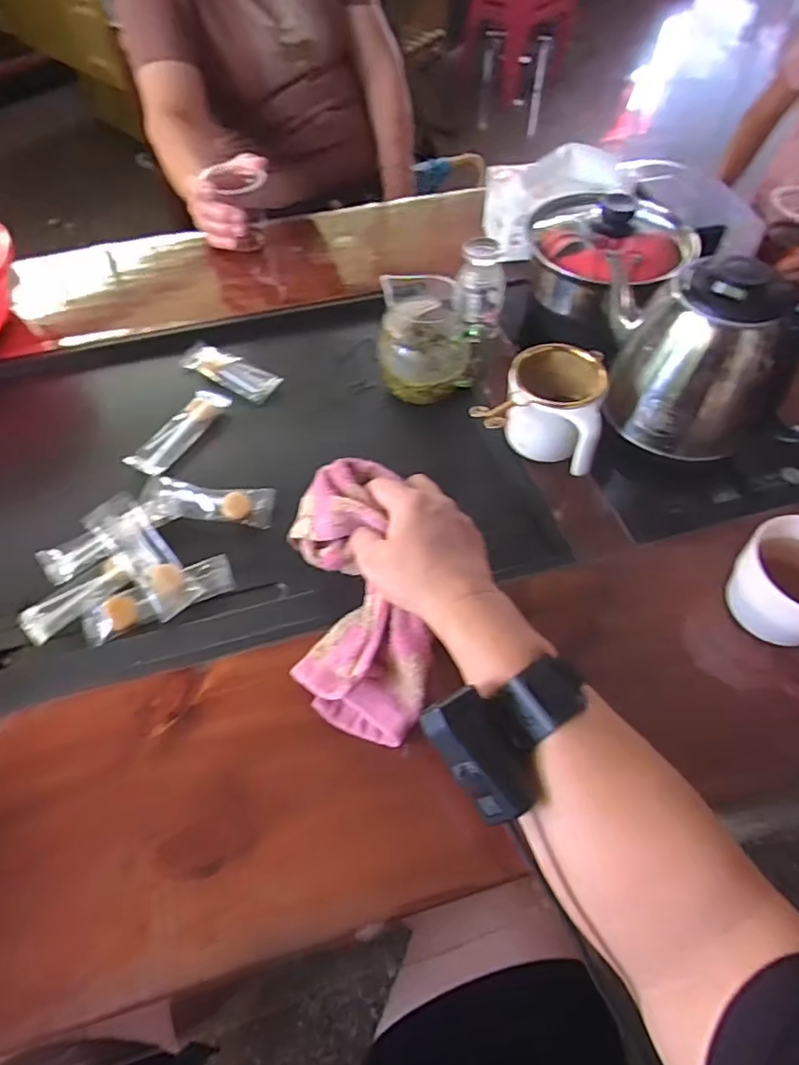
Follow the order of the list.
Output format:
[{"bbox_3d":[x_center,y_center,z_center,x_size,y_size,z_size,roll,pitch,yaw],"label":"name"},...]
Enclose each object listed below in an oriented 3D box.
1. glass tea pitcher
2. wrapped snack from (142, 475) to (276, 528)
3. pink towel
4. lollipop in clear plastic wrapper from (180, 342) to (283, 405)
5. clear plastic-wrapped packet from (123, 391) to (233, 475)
[{"bbox_3d":[0.024,-0.186,0.570,0.084,0.109,0.101,-3,55,-1],"label":"glass tea pitcher"},{"bbox_3d":[-0.167,-0.022,0.504,0.113,0.013,0.046,6,56,5],"label":"wrapped snack"},{"bbox_3d":[-0.032,0.043,0.412,0.085,0.044,0.201,-10,70,-6],"label":"pink towel"},{"bbox_3d":[-0.182,-0.172,0.607,0.130,0.009,0.042,31,61,21],"label":"lollipop in clear plastic wrapper"},{"bbox_3d":[-0.209,-0.099,0.555,0.035,0.006,0.109,24,59,17],"label":"clear plastic-wrapped packet"}]

